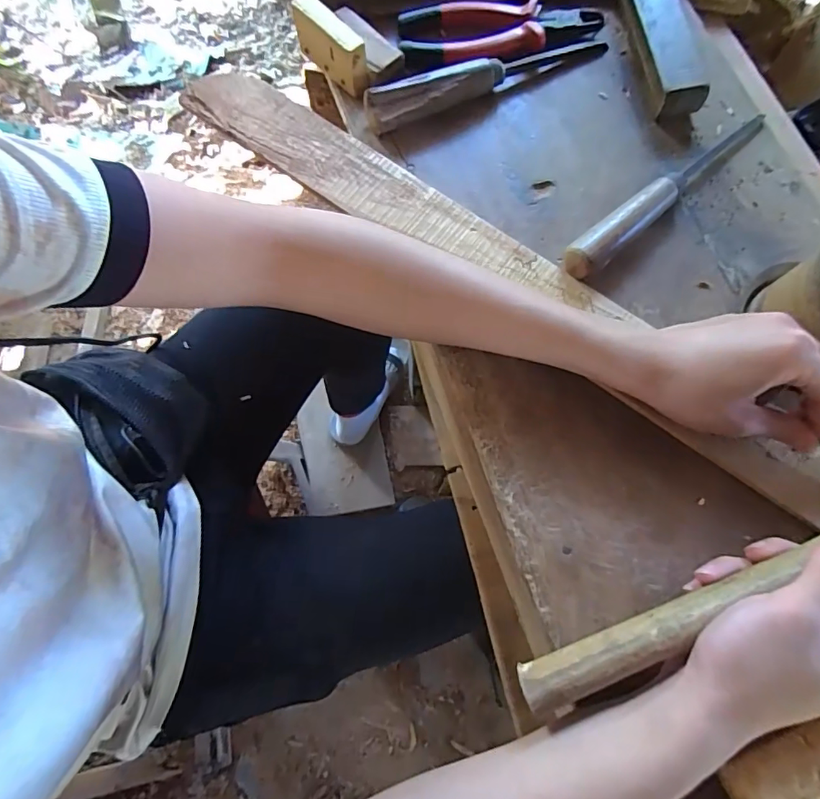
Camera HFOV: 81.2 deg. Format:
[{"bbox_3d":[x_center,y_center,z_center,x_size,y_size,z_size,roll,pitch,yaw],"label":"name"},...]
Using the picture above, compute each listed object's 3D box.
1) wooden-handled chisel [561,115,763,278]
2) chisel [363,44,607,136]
[{"bbox_3d":[0.217,-0.172,0.392,0.233,0.028,0.025,-38,77,-9],"label":"wooden-handled chisel"},{"bbox_3d":[0.070,-0.290,0.427,0.232,0.029,0.030,-24,75,-6],"label":"chisel"}]

